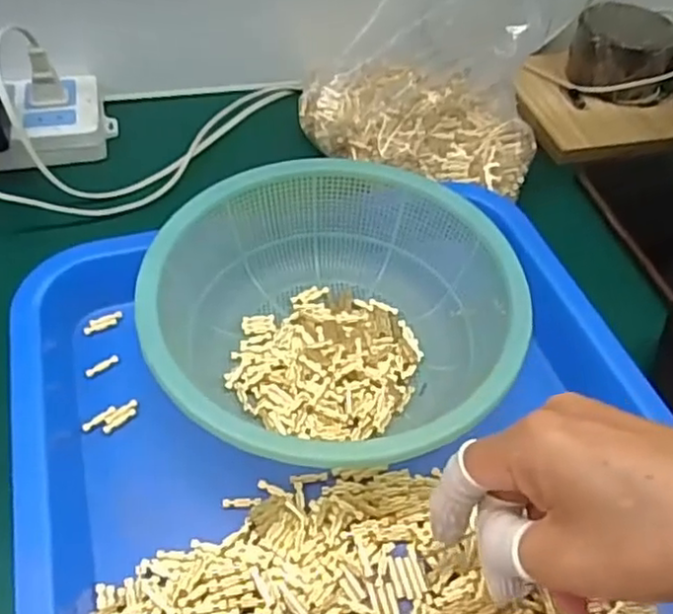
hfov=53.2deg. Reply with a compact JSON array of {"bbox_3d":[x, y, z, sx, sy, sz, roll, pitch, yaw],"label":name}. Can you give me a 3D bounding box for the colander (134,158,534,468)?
[{"bbox_3d":[-0.002,0.001,0.357,0.179,0.064,0.177,3,48,-3],"label":"colander"}]

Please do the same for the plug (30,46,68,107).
[{"bbox_3d":[-0.202,-0.160,0.465,0.022,0.038,0.016,-21,54,-22],"label":"plug"}]

